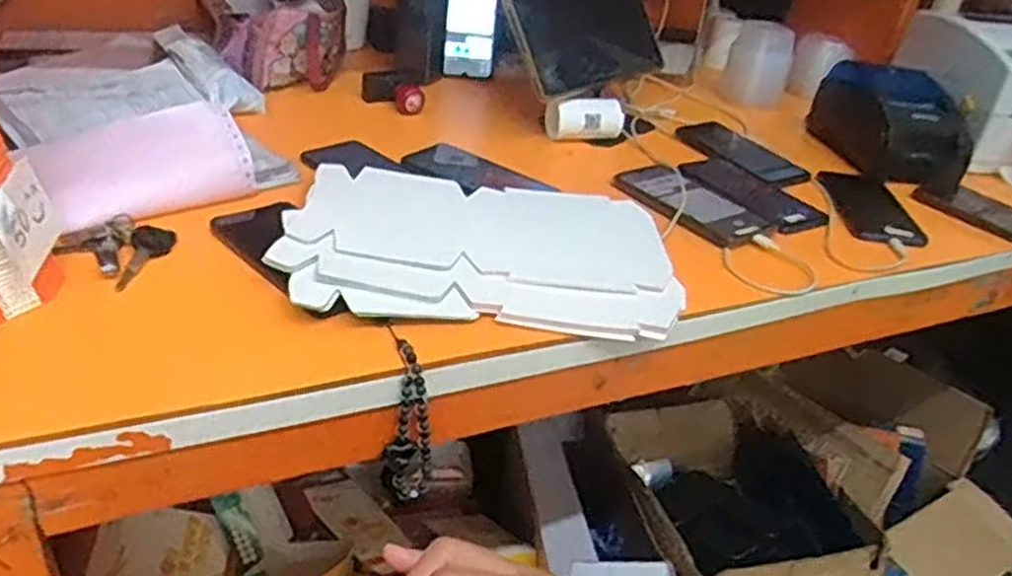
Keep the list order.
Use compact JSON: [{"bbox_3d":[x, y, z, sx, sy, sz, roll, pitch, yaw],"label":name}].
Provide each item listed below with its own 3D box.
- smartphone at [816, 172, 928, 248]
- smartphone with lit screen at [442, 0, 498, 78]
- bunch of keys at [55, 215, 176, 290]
[{"bbox_3d":[0.409,-0.092,0.884,0.089,0.008,0.184,8,32,0],"label":"smartphone"},{"bbox_3d":[-0.050,-0.382,1.092,0.071,0.168,0.010,4,23,0],"label":"smartphone with lit screen"},{"bbox_3d":[-0.298,-0.037,0.615,0.077,0.016,0.078,20,35,21],"label":"bunch of keys"}]

